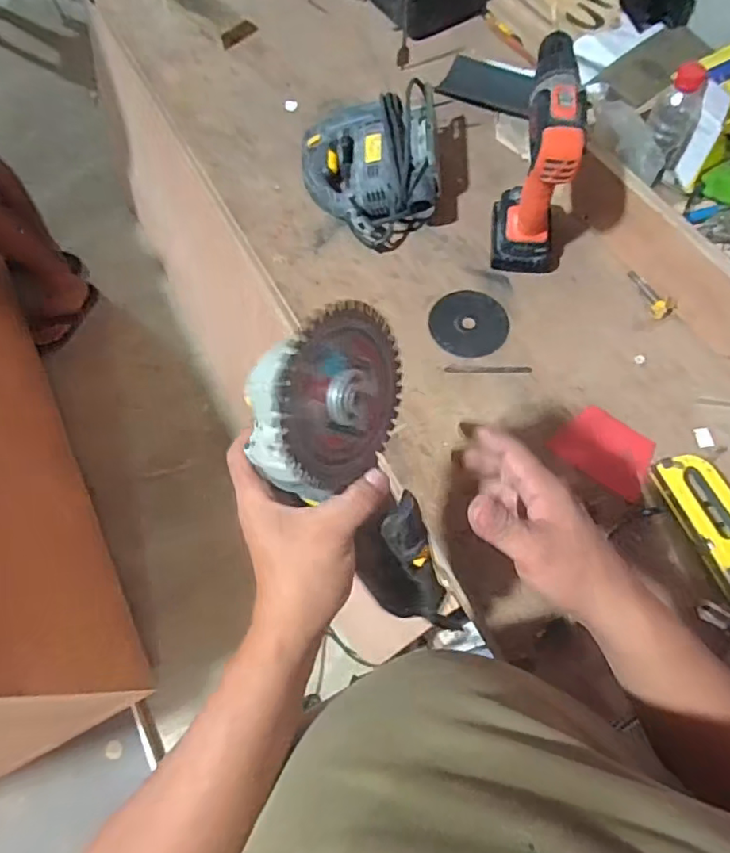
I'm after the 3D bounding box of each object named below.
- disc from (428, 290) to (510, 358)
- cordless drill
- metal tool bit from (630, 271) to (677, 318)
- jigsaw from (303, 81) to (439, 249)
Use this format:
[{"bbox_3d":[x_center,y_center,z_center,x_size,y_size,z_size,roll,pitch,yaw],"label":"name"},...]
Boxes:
[{"bbox_3d":[0.132,-0.132,0.733,0.095,0.005,0.097,-1,66,2],"label":"disc"},{"bbox_3d":[0.216,-0.309,0.689,0.095,0.219,0.180,15,68,8],"label":"cordless drill"},{"bbox_3d":[0.358,-0.169,0.730,0.028,0.016,0.075,-32,69,-12],"label":"metal tool bit"},{"bbox_3d":[0.005,-0.353,0.792,0.186,0.083,0.223,-3,66,1],"label":"jigsaw"}]

